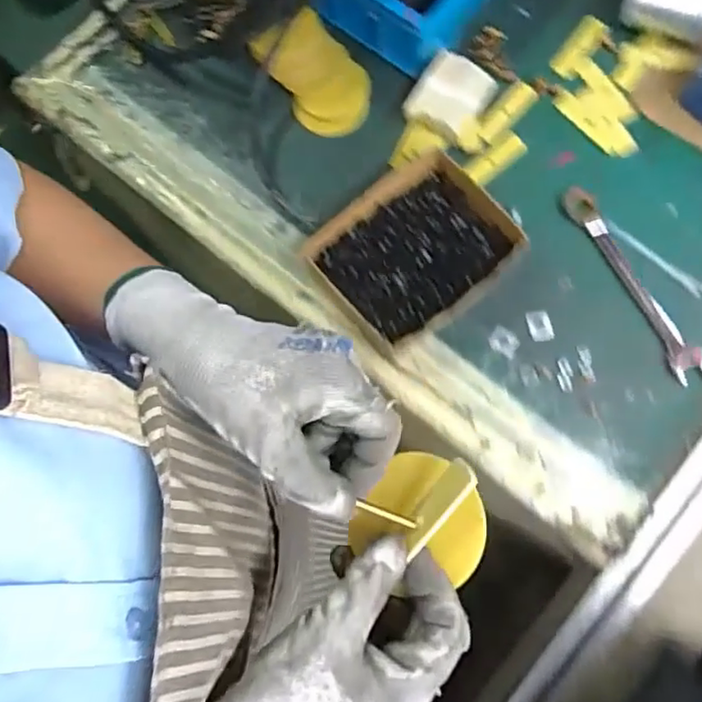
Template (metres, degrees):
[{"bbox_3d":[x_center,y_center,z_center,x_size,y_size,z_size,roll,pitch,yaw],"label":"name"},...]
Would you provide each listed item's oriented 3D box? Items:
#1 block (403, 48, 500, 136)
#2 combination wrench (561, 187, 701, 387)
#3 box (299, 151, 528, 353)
[{"bbox_3d":[0.103,-0.263,0.623,0.074,0.025,0.084,24,81,12],"label":"block"},{"bbox_3d":[0.266,-0.066,0.580,0.033,0.012,0.214,-28,75,0],"label":"combination wrench"},{"bbox_3d":[0.059,-0.096,0.582,0.164,0.037,0.140,-39,75,-3],"label":"box"}]

